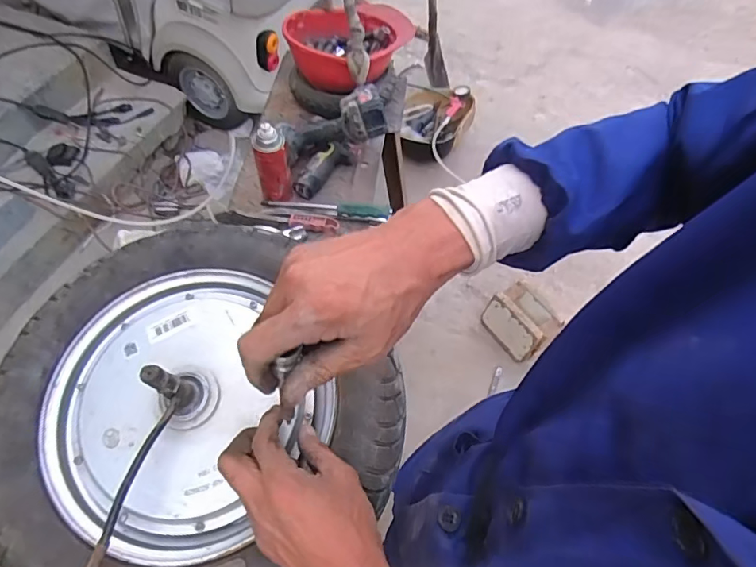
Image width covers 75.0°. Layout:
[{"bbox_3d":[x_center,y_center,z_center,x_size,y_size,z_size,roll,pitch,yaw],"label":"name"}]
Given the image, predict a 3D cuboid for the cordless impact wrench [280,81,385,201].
[{"bbox_3d":[-0.086,-0.298,1.005,0.207,0.123,0.177,-12,58,-13],"label":"cordless impact wrench"}]

